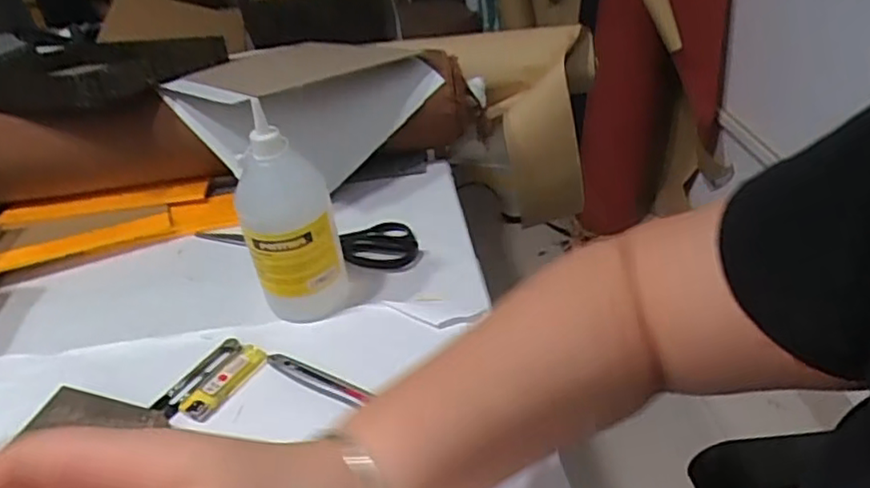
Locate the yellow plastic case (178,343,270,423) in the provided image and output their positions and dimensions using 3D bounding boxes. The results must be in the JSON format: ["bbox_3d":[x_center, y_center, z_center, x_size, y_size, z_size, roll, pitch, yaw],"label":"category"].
[{"bbox_3d":[-0.172,0.113,0.522,0.030,0.010,0.077,21,46,30],"label":"yellow plastic case"}]

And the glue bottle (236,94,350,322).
[{"bbox_3d":[-0.123,-0.023,0.552,0.069,0.170,0.081,-7,38,-2],"label":"glue bottle"}]

